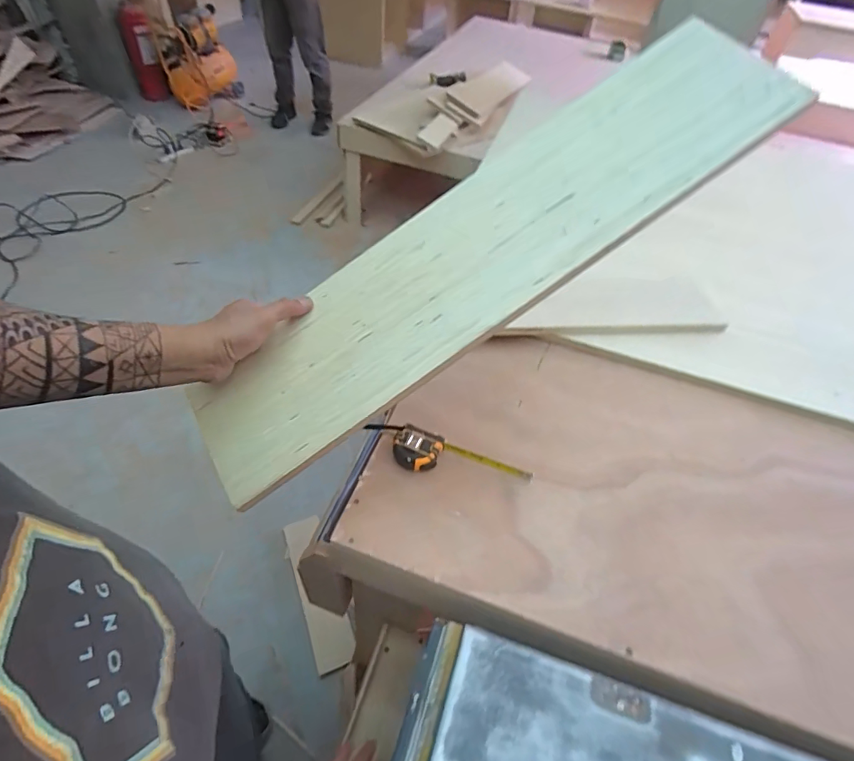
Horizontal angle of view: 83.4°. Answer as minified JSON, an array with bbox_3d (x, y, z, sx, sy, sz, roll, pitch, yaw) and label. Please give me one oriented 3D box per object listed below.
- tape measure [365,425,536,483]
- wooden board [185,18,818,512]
[{"bbox_3d":[0.022,0.110,0.681,0.252,0.035,0.060,18,50,9],"label":"tape measure"},{"bbox_3d":[0.055,-0.139,0.539,0.723,0.018,0.174,-35,67,1],"label":"wooden board"}]

